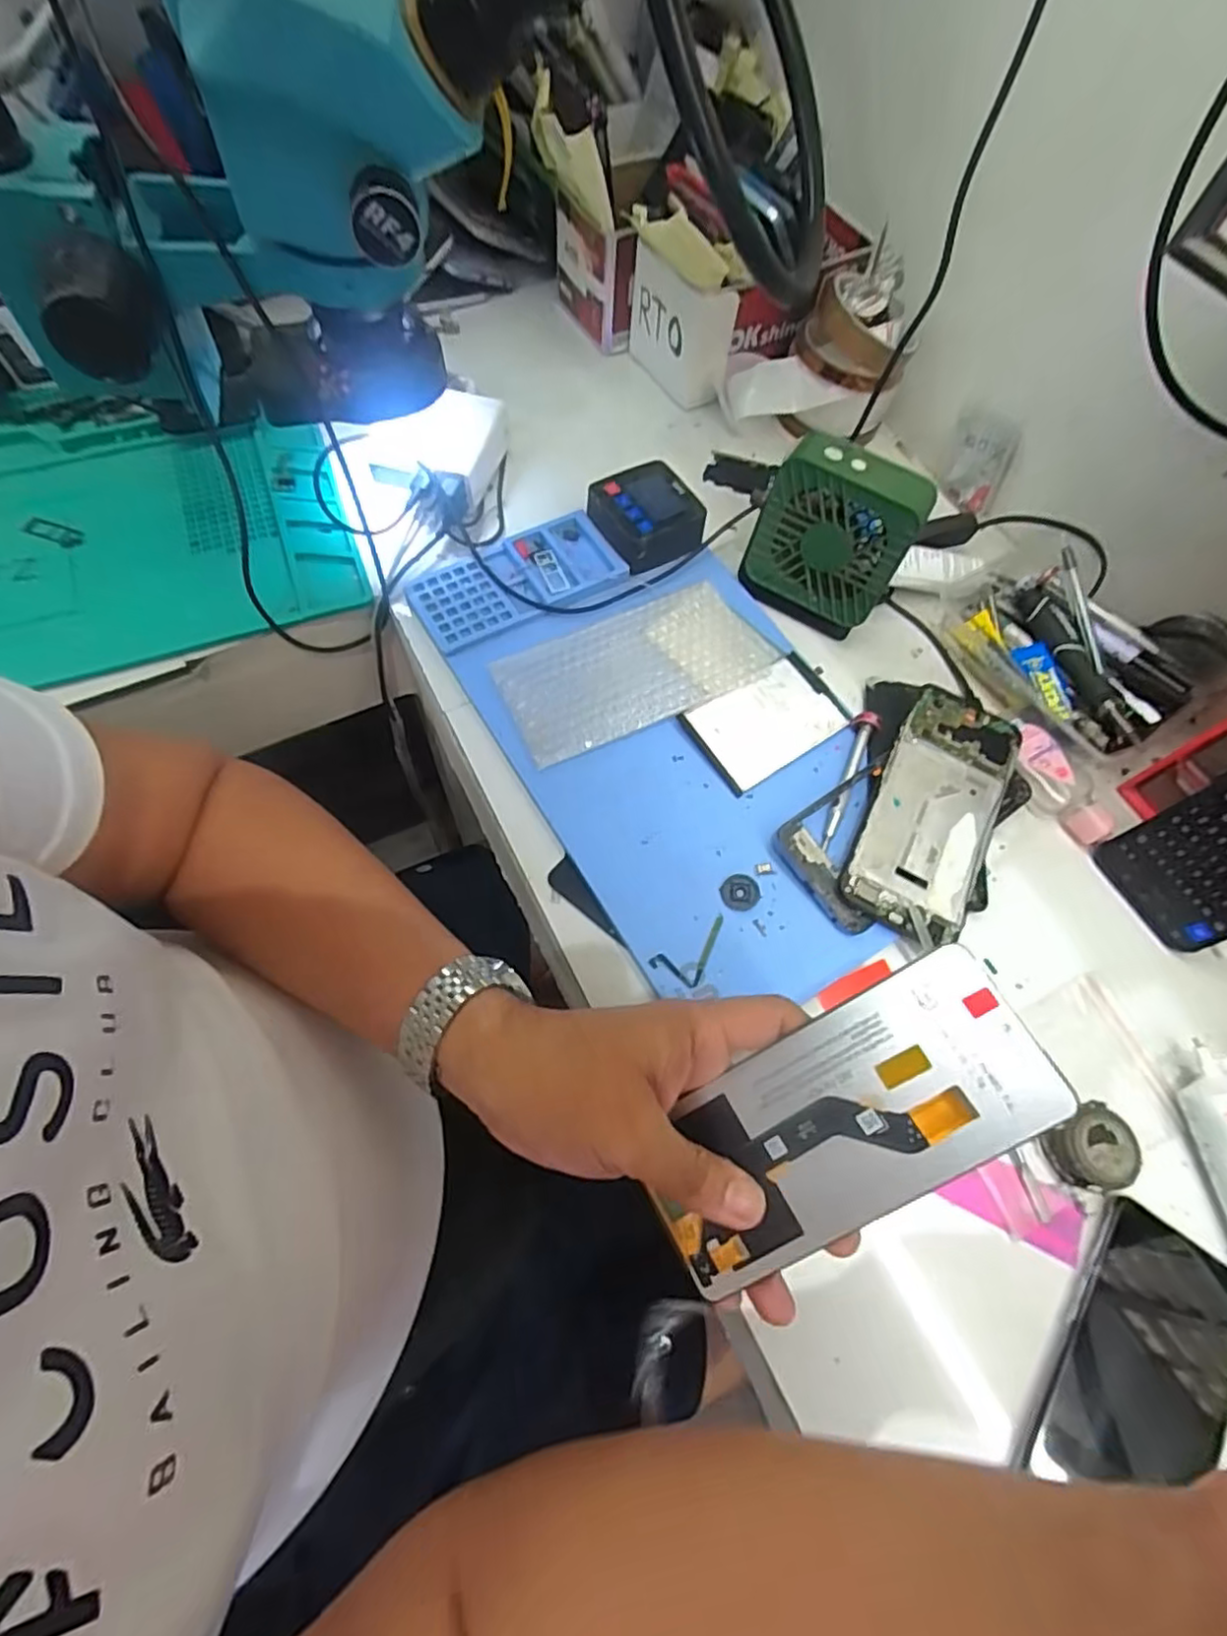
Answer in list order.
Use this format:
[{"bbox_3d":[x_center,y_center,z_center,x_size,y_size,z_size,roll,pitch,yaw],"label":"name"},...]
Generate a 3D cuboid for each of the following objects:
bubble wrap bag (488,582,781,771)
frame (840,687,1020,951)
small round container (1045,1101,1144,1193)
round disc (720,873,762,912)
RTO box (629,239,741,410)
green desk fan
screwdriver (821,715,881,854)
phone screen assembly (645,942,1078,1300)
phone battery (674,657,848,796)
[{"bbox_3d":[0.015,-0.102,0.446,0.177,0.016,0.085,-22,68,-13],"label":"bubble wrap bag"},{"bbox_3d":[0.198,-0.005,0.413,0.072,0.005,0.164,28,70,2],"label":"frame"},{"bbox_3d":[0.249,0.173,0.352,0.038,0.026,0.037,-28,70,-16],"label":"small round container"},{"bbox_3d":[0.075,0.044,0.396,0.023,0.004,0.022,1,65,-3],"label":"round disc"},{"bbox_3d":[0.055,-0.417,0.561,0.043,0.094,0.092,-33,73,-13],"label":"RTO box"},{"bbox_3d":[0.148,-0.187,0.458,0.096,0.112,0.055,35,72,12],"label":"green desk fan"},{"bbox_3d":[0.151,-0.024,0.428,0.015,0.011,0.100,20,65,6],"label":"screwdriver"},{"bbox_3d":[0.089,0.123,0.266,0.162,0.006,0.074,-39,71,8],"label":"phone screen assembly"},{"bbox_3d":[0.104,-0.065,0.445,0.104,0.006,0.063,-31,79,-15],"label":"phone battery"}]

